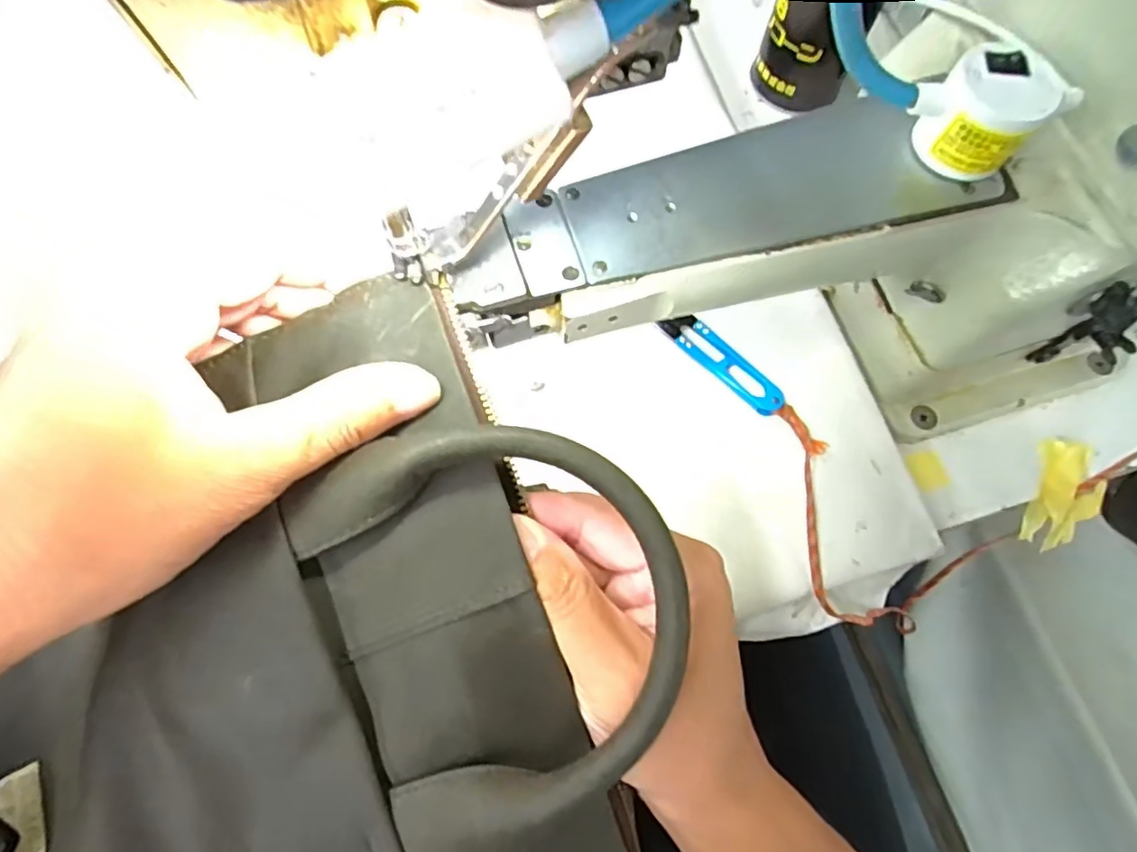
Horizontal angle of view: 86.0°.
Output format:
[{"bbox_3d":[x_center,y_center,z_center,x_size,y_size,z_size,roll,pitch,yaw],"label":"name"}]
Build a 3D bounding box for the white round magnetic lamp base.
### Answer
[{"bbox_3d":[0.154,-0.117,0.226,0.041,0.036,0.039,0,70,0],"label":"white round magnetic lamp base"}]

